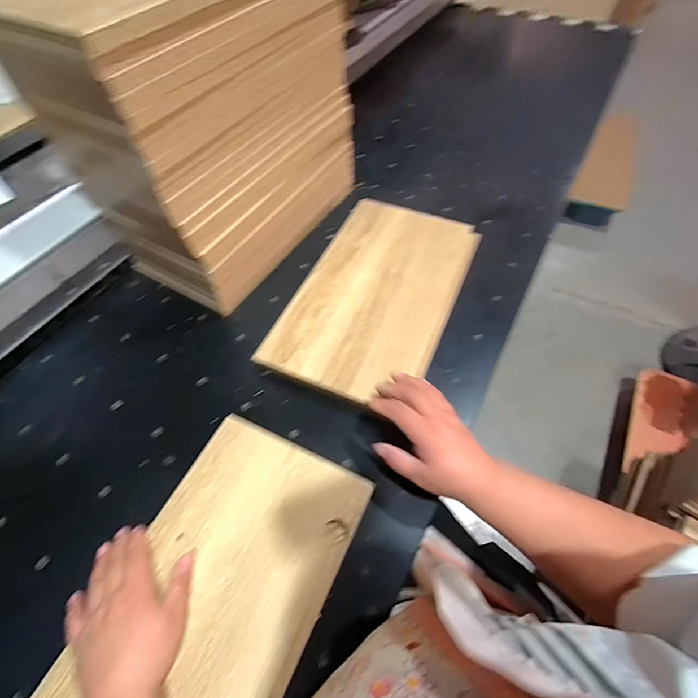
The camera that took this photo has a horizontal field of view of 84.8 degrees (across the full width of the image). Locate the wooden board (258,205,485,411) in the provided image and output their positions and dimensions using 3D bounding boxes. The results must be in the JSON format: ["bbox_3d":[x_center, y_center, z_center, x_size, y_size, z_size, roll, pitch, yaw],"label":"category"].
[{"bbox_3d":[0.044,-0.084,0.558,0.212,0.021,0.346,22,61,12],"label":"wooden board"}]

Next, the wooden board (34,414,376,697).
[{"bbox_3d":[-0.140,0.253,0.365,0.196,0.015,0.358,23,62,13],"label":"wooden board"}]

